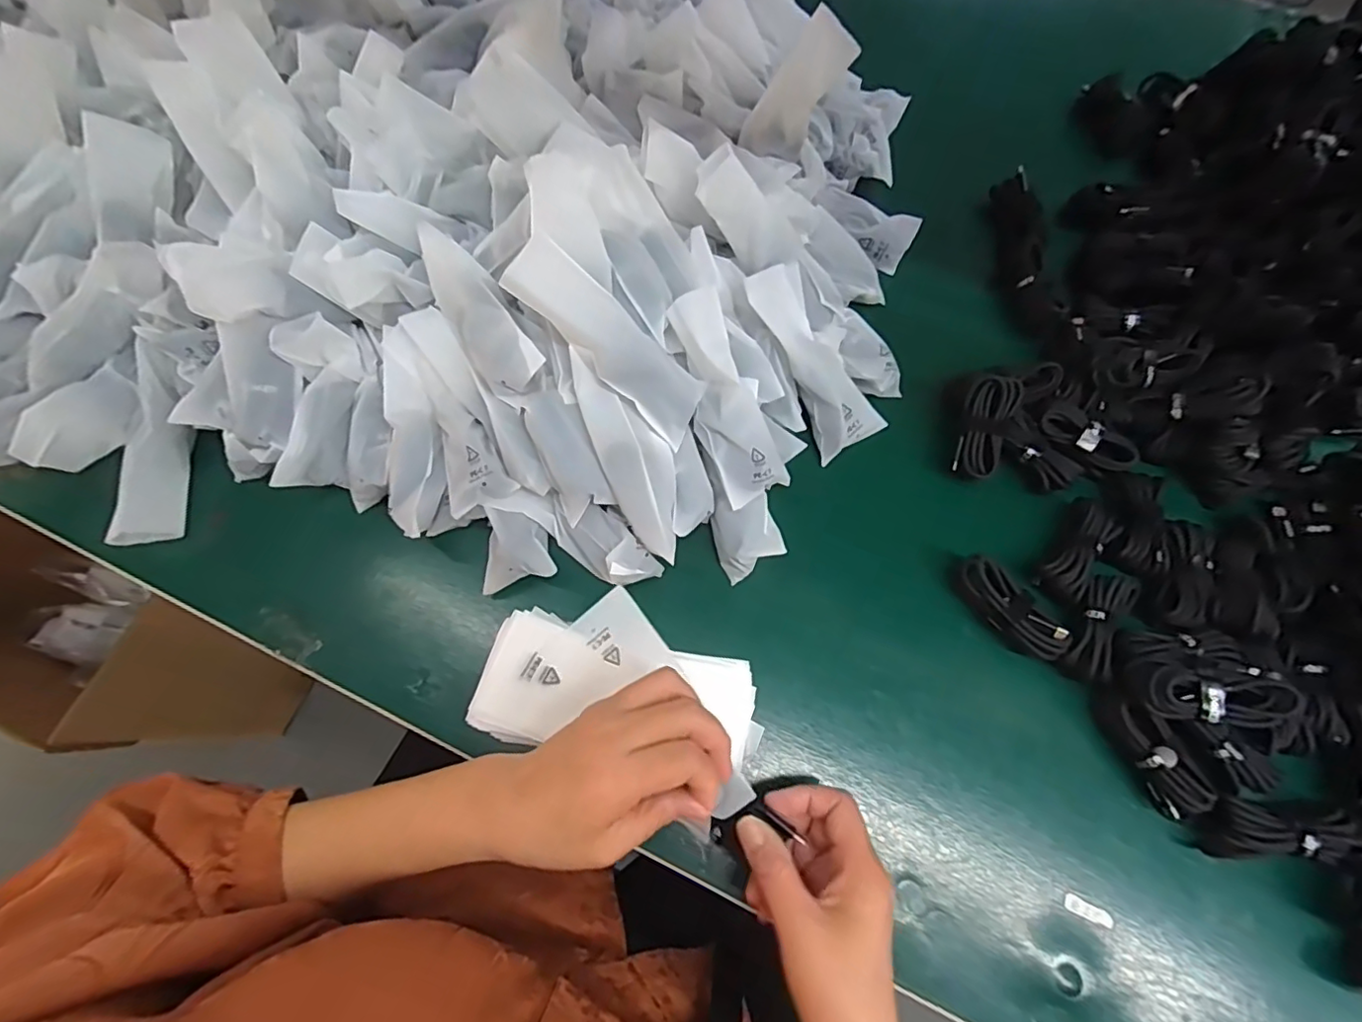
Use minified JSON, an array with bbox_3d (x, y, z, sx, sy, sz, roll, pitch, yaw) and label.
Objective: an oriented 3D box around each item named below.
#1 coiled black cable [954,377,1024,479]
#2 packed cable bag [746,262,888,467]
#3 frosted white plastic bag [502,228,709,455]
[{"bbox_3d":[0.225,-0.062,0.421,0.033,0.015,0.072,16,95,7],"label":"coiled black cable"},{"bbox_3d":[0.101,-0.114,0.436,0.054,0.024,0.145,-32,100,-9],"label":"packed cable bag"},{"bbox_3d":[-0.044,-0.108,0.374,0.150,0.019,0.045,41,72,-27],"label":"frosted white plastic bag"}]

